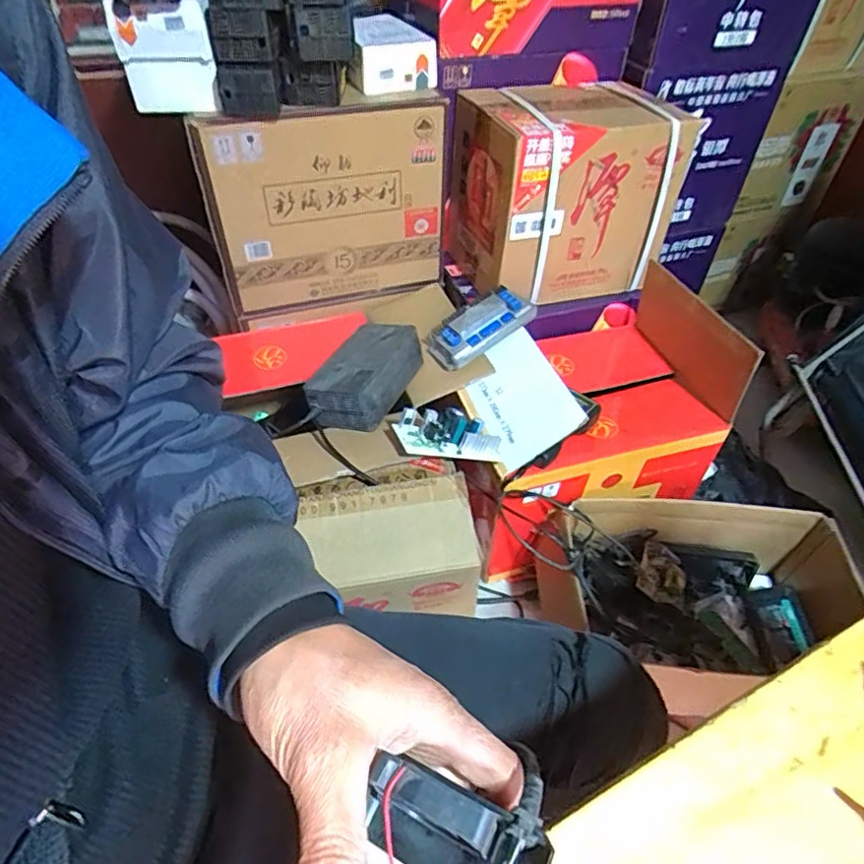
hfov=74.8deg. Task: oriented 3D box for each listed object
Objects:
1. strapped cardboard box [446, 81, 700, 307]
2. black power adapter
[{"bbox_3d":[0.222,-0.412,0.982,0.322,0.285,0.214,-13,47,-14],"label":"strapped cardboard box"},{"bbox_3d":[-0.102,-0.090,0.867,0.116,0.068,0.203,10,44,22],"label":"black power adapter"}]

